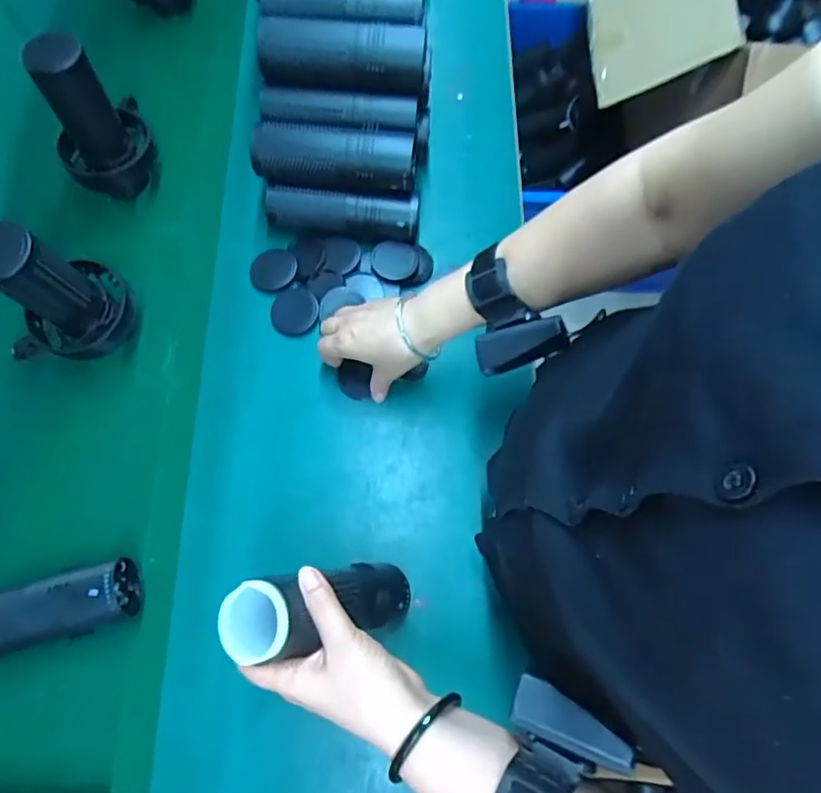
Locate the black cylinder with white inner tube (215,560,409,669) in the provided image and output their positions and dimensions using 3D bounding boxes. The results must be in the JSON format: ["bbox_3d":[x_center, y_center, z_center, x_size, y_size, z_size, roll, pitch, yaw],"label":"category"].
[{"bbox_3d":[-0.062,0.158,0.436,0.048,0.169,0.051,-20,69,26],"label":"black cylinder with white inner tube"}]

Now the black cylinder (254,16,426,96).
[{"bbox_3d":[-0.067,-0.335,0.563,0.166,0.061,0.058,10,71,3],"label":"black cylinder"}]

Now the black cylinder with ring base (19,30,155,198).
[{"bbox_3d":[-0.337,-0.293,0.599,0.096,0.171,0.079,-33,74,-12],"label":"black cylinder with ring base"}]

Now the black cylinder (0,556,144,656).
[{"bbox_3d":[-0.325,0.190,0.496,0.168,0.044,0.053,-16,72,-6],"label":"black cylinder"}]

